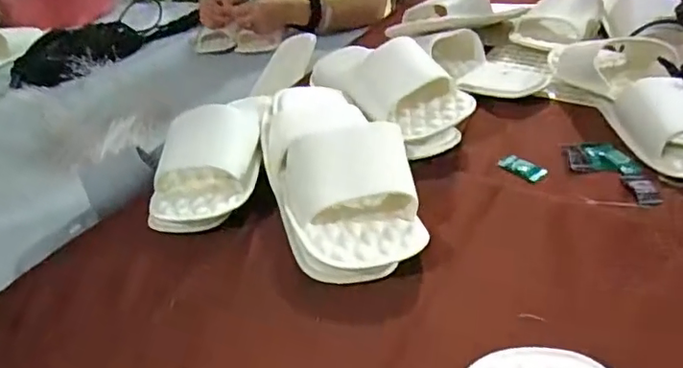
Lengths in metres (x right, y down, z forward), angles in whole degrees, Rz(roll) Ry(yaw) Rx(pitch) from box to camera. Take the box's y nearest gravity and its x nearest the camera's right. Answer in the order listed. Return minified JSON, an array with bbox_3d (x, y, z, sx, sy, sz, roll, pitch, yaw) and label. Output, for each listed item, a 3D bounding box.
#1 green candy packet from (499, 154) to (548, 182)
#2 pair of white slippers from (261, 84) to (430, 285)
[{"bbox_3d":[0.179,-0.015,0.563,0.024,0.005,0.046,-28,40,-27],"label":"green candy packet"},{"bbox_3d":[-0.008,-0.017,0.548,0.122,0.069,0.271,-14,36,-10],"label":"pair of white slippers"}]

